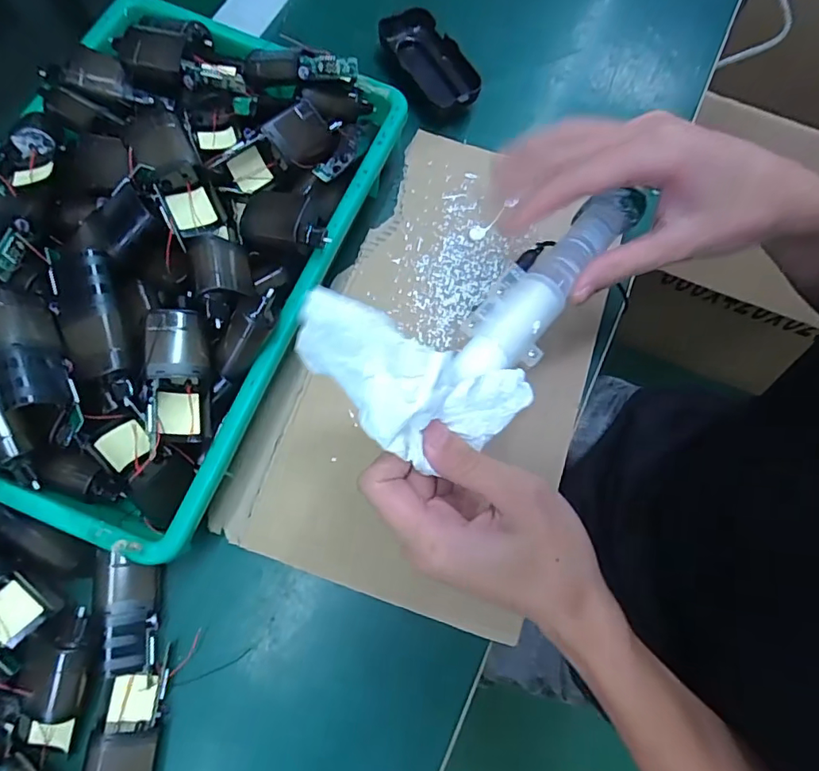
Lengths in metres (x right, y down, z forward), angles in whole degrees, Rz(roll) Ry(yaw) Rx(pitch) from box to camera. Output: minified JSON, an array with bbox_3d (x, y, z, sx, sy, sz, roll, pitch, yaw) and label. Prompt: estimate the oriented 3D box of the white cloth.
[{"bbox_3d":[0.003,0.002,0.227,0.034,0.124,0.052,-7,67,43],"label":"white cloth"}]

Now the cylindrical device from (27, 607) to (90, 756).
[{"bbox_3d":[-0.198,0.166,0.300,0.025,0.026,0.074,10,86,3],"label":"cylindrical device"}]

